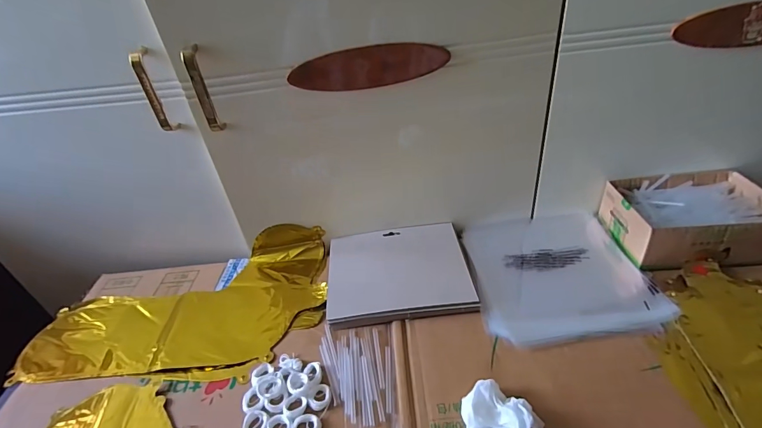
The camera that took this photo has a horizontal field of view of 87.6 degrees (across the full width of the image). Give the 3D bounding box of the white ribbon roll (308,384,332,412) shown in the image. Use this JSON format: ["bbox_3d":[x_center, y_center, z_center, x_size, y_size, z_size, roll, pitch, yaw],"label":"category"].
[{"bbox_3d":[-0.065,0.195,0.424,0.025,0.004,0.026,-5,36,3],"label":"white ribbon roll"}]

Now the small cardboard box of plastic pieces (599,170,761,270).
[{"bbox_3d":[0.426,0.006,0.551,0.190,0.069,0.133,-5,36,3],"label":"small cardboard box of plastic pieces"}]

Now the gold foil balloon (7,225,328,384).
[{"bbox_3d":[-0.276,0.123,0.554,0.400,0.048,0.223,-5,36,2],"label":"gold foil balloon"}]

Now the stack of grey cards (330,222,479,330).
[{"bbox_3d":[0.025,0.079,0.563,0.193,0.025,0.162,-7,36,0],"label":"stack of grey cards"}]

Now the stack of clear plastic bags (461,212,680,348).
[{"bbox_3d":[0.233,0.073,0.544,0.219,0.014,0.219,-8,36,-1],"label":"stack of clear plastic bags"}]

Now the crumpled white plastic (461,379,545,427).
[{"bbox_3d":[0.107,0.199,0.374,0.067,0.032,0.069,23,45,35],"label":"crumpled white plastic"}]

